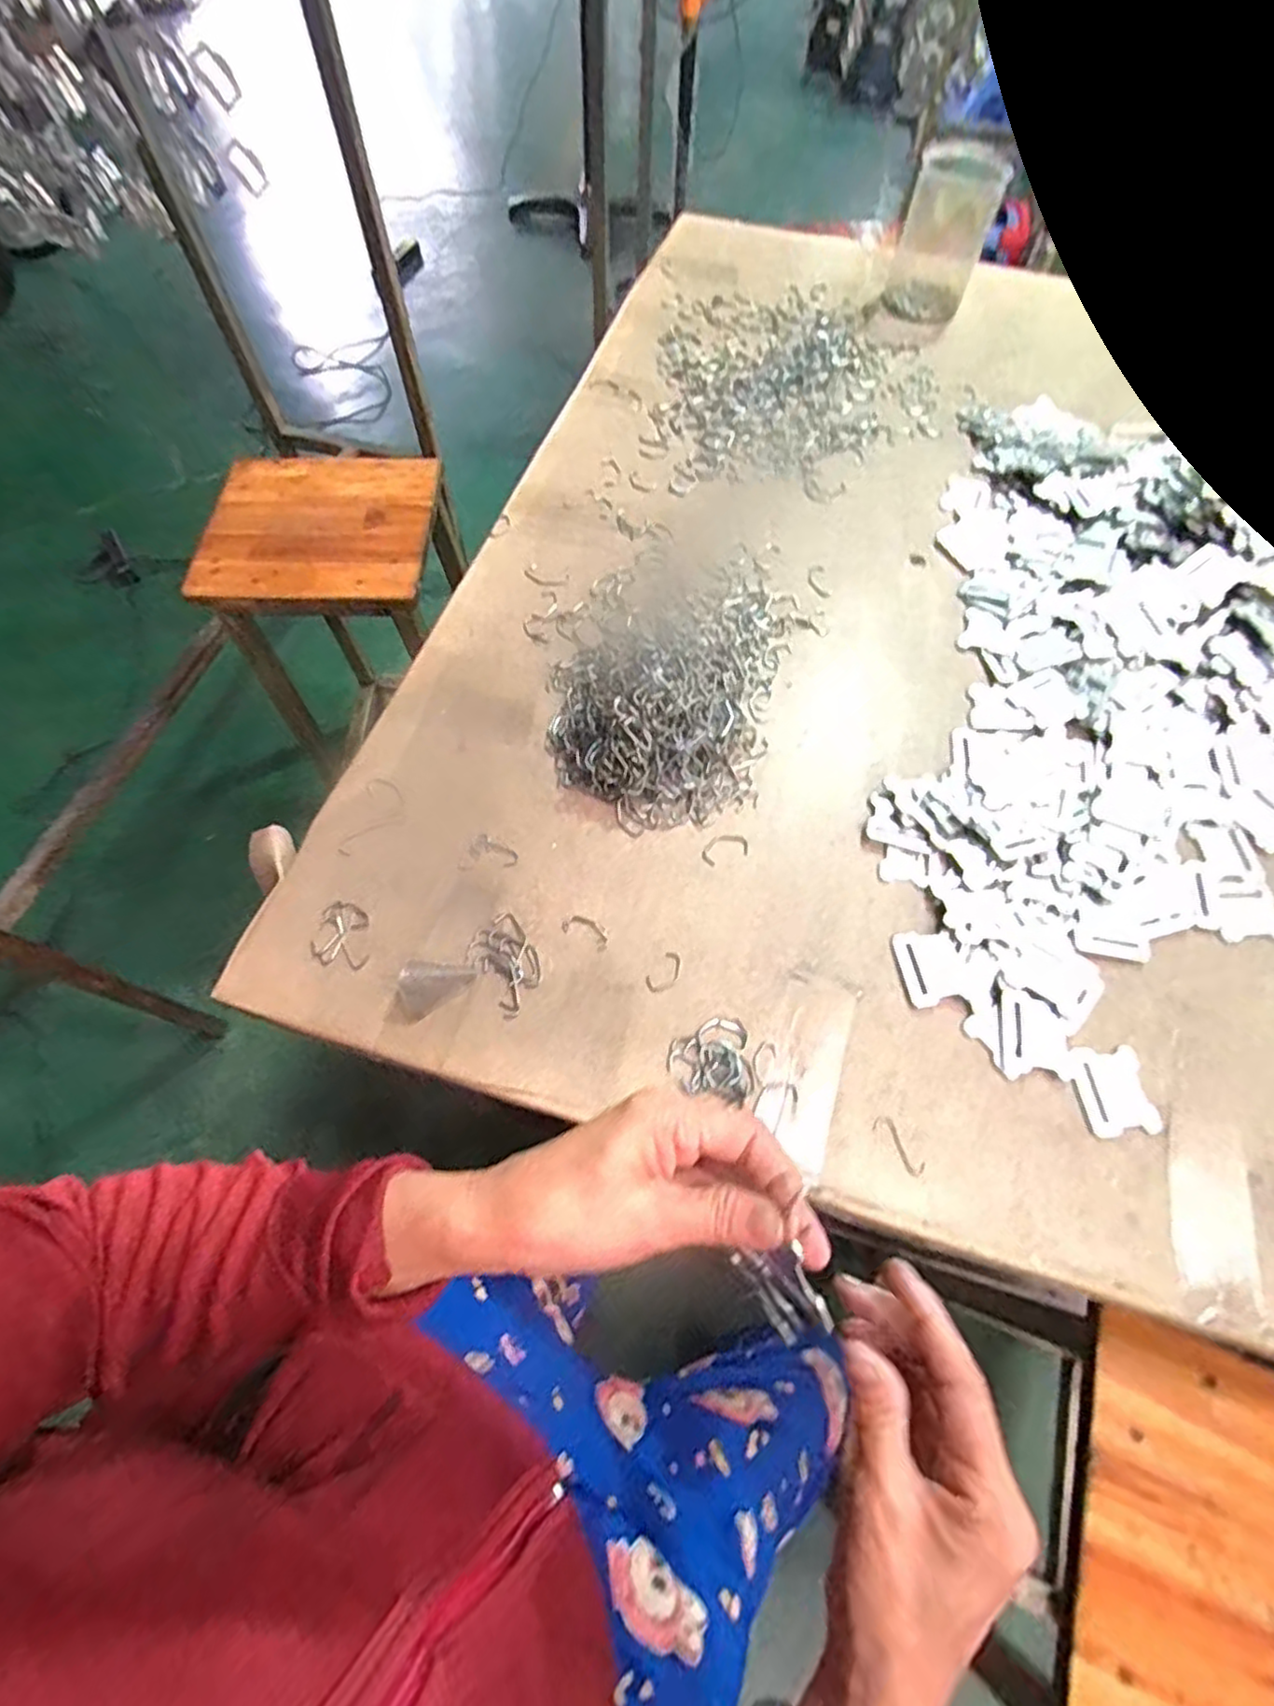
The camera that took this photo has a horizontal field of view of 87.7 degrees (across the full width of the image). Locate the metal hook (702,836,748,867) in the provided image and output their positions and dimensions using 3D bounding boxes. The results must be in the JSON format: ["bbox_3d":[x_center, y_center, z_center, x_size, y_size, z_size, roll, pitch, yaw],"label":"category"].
[{"bbox_3d":[0.067,-0.004,0.504,0.037,0.004,0.021,-17,65,-9],"label":"metal hook"}]

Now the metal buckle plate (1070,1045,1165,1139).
[{"bbox_3d":[0.307,0.153,0.428,0.047,0.006,0.052,-7,63,-4],"label":"metal buckle plate"}]

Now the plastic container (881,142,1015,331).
[{"bbox_3d":[0.382,-0.769,0.825,0.103,0.136,0.101,15,64,7],"label":"plastic container"}]

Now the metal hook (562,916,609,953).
[{"bbox_3d":[-0.035,0.055,0.470,0.035,0.004,0.018,27,66,12],"label":"metal hook"}]

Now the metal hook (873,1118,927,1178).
[{"bbox_3d":[0.165,0.183,0.414,0.012,0.004,0.037,-31,68,-15],"label":"metal hook"}]

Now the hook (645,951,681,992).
[{"bbox_3d":[0.020,0.084,0.461,0.018,0.004,0.033,37,68,16],"label":"hook"}]

